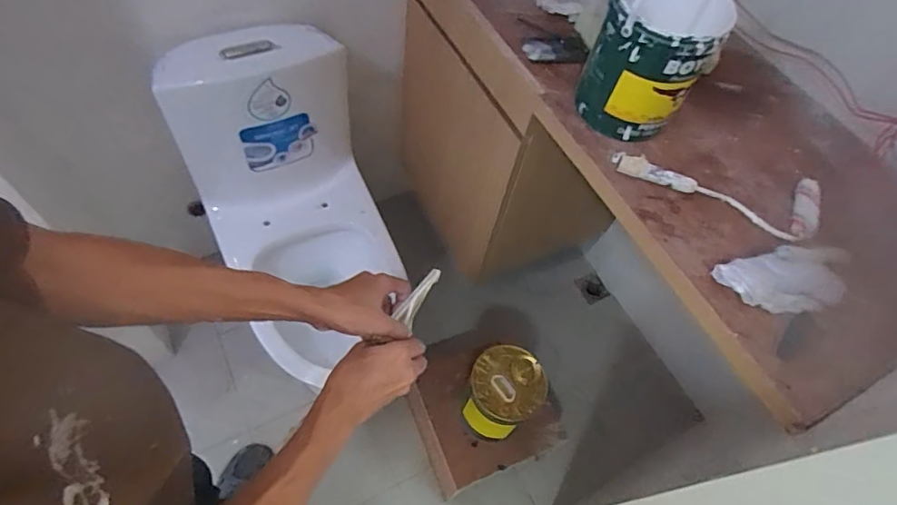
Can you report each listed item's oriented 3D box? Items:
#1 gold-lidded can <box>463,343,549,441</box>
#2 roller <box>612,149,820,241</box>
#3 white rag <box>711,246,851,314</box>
[{"bbox_3d":[0.122,0.315,1.149,0.155,0.167,0.169,4,58,-7],"label":"gold-lidded can"},{"bbox_3d":[0.405,-0.091,0.779,0.310,0.034,0.108,14,58,-1],"label":"roller"},{"bbox_3d":[0.458,0.035,0.691,0.173,0.049,0.079,-3,59,-11],"label":"white rag"}]

